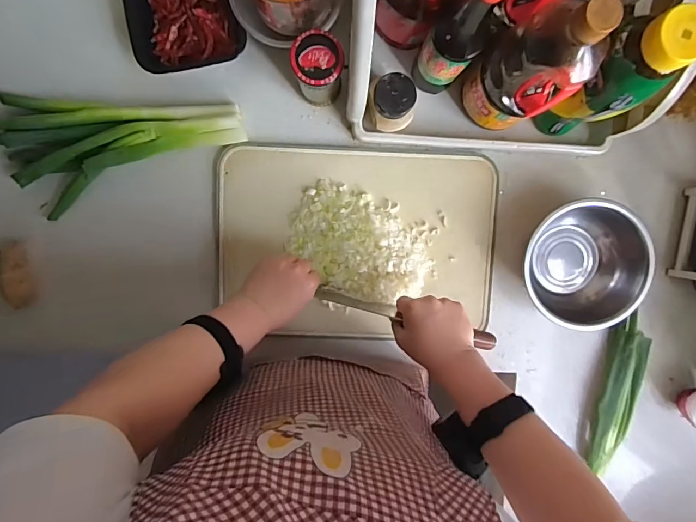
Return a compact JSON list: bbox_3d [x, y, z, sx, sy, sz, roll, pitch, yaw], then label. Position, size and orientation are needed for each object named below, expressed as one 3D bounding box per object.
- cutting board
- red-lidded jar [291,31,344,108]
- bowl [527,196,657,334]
[{"bbox_3d":[0.014,-0.025,0.614,0.407,0.026,0.274,2,97,-2],"label":"cutting board"},{"bbox_3d":[-0.038,-0.250,0.548,0.061,0.105,0.064,0,97,-2],"label":"red-lidded jar"},{"bbox_3d":[0.341,0.001,0.606,0.175,0.071,0.167,-6,97,-1],"label":"bowl"}]

